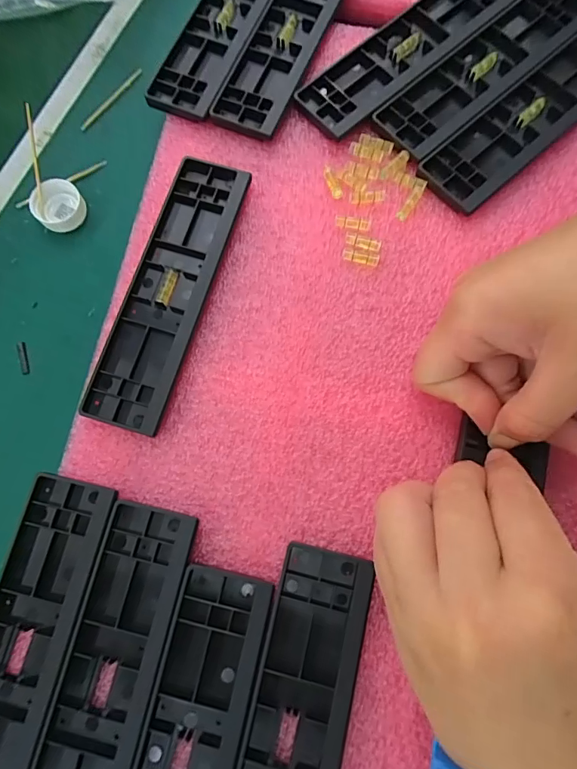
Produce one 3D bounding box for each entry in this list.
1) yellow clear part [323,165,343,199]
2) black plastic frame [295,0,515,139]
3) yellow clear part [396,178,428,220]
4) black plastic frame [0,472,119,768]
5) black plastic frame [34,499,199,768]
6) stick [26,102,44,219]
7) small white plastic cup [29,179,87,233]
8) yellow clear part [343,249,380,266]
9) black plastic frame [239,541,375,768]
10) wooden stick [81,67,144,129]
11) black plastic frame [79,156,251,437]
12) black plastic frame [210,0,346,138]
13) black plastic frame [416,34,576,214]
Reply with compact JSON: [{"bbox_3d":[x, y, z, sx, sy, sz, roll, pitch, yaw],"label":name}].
[{"bbox_3d":[0.026,-0.119,0.250,0.006,0.006,0.019,-22,78,-3],"label":"yellow clear part"},{"bbox_3d":[0.075,-0.214,0.267,0.160,0.006,0.046,-42,79,-7],"label":"black plastic frame"},{"bbox_3d":[0.071,-0.107,0.246,0.007,0.007,0.025,30,80,8],"label":"yellow clear part"},{"bbox_3d":[-0.123,0.124,0.197,0.043,0.010,0.156,12,77,5],"label":"black plastic frame"},{"bbox_3d":[-0.083,0.137,0.193,0.043,0.008,0.158,11,77,5],"label":"black plastic frame"},{"bbox_3d":[-0.158,-0.139,0.264,0.004,0.004,0.065,-2,100,1],"label":"stick"},{"bbox_3d":[-0.146,-0.114,0.270,0.030,0.013,0.029,-1,77,2],"label":"small white plastic cup"},{"bbox_3d":[0.041,-0.072,0.240,0.020,0.004,0.007,12,77,5],"label":"yellow clear part"},{"bbox_3d":[0.003,0.156,0.186,0.043,0.006,0.158,13,77,5],"label":"black plastic frame"},{"bbox_3d":[-0.123,-0.198,0.295,0.005,0.004,0.059,39,81,9],"label":"wooden stick"},{"bbox_3d":[-0.066,-0.054,0.236,0.041,0.009,0.159,17,78,6],"label":"black plastic frame"},{"bbox_3d":[0.001,-0.226,0.272,0.044,0.009,0.156,21,78,7],"label":"black plastic frame"},{"bbox_3d":[0.147,-0.163,0.255,0.159,0.006,0.043,-41,78,-7],"label":"black plastic frame"}]

